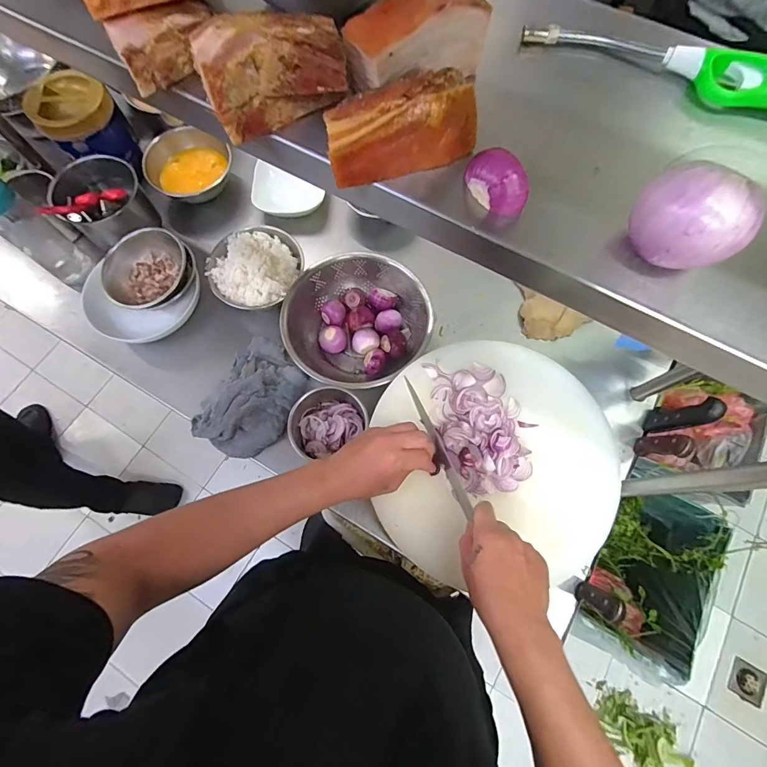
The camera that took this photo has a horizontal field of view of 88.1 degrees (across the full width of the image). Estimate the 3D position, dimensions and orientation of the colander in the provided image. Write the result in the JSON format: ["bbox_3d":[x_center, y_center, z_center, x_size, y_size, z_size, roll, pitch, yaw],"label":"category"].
[{"bbox_3d":[-0.046,-0.109,0.699,0.246,0.114,0.226,0,72,0],"label":"colander"}]

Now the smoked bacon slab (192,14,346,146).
[{"bbox_3d":[-0.073,-0.208,0.264,0.088,0.049,0.043,-16,73,-5],"label":"smoked bacon slab"}]

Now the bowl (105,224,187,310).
[{"bbox_3d":[-0.427,-0.200,0.719,0.148,0.066,0.140,0,72,0],"label":"bowl"}]

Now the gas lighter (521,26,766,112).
[{"bbox_3d":[0.223,-0.230,0.285,0.239,0.028,0.021,23,73,7],"label":"gas lighter"}]

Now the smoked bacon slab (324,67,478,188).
[{"bbox_3d":[0.012,-0.163,0.255,0.096,0.041,0.030,-16,73,-5],"label":"smoked bacon slab"}]

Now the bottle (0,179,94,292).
[{"bbox_3d":[-0.627,-0.266,0.710,0.068,0.256,0.071,37,76,11],"label":"bottle"}]

